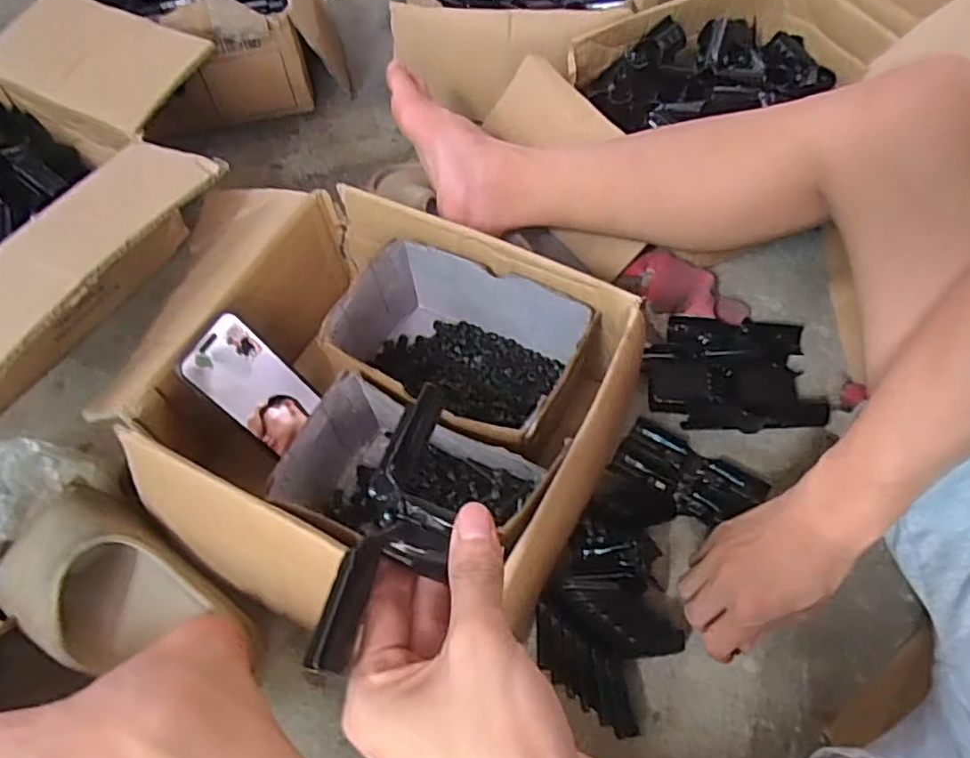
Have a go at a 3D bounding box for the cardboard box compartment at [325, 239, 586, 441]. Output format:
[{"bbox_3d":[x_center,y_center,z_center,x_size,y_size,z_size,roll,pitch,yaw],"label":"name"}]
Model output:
[{"bbox_3d":[-0.027,-0.021,0.589,0.214,0.103,0.152,27,62,17],"label":"cardboard box compartment"}]

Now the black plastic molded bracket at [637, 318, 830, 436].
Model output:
[{"bbox_3d":[0.235,-0.008,0.620,0.153,0.029,0.118,-2,57,0],"label":"black plastic molded bracket"}]

